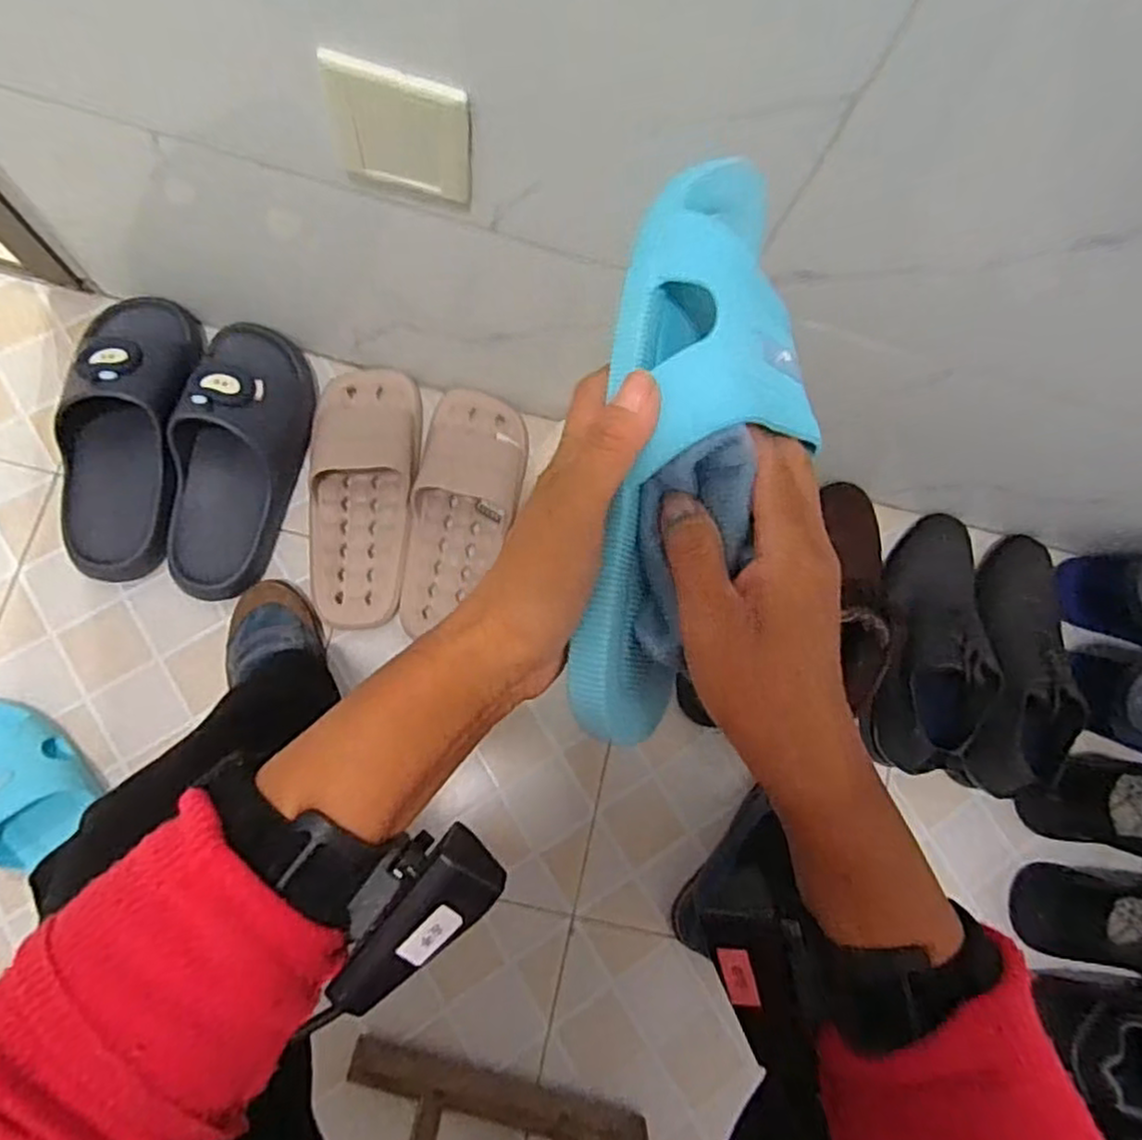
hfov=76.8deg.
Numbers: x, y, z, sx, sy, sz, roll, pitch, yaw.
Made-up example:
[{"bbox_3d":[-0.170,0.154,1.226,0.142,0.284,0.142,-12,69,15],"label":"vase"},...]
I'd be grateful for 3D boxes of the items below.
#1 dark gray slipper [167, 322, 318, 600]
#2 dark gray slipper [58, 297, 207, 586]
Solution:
[{"bbox_3d":[-0.323,-0.111,0.703,0.115,0.087,0.272,8,78,-7],"label":"dark gray slipper"},{"bbox_3d":[-0.426,-0.137,0.691,0.116,0.076,0.280,4,78,-8],"label":"dark gray slipper"}]

